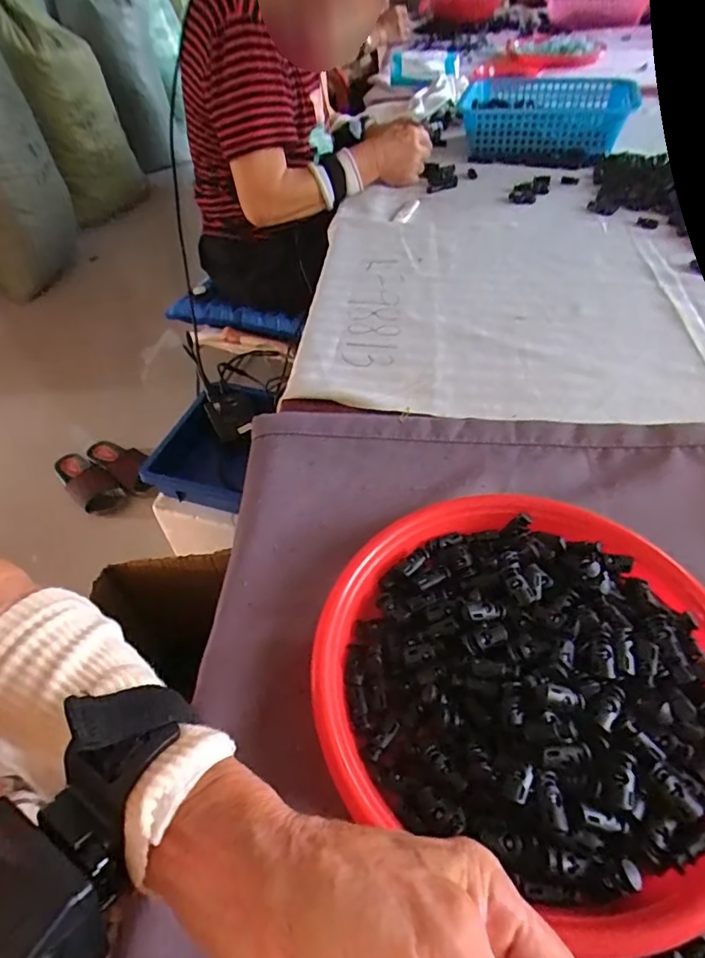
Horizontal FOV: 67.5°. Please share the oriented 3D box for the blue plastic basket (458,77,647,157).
[{"bbox_3d":[0.362,-0.677,0.985,0.293,0.068,0.252,13,51,14],"label":"blue plastic basket"}]

